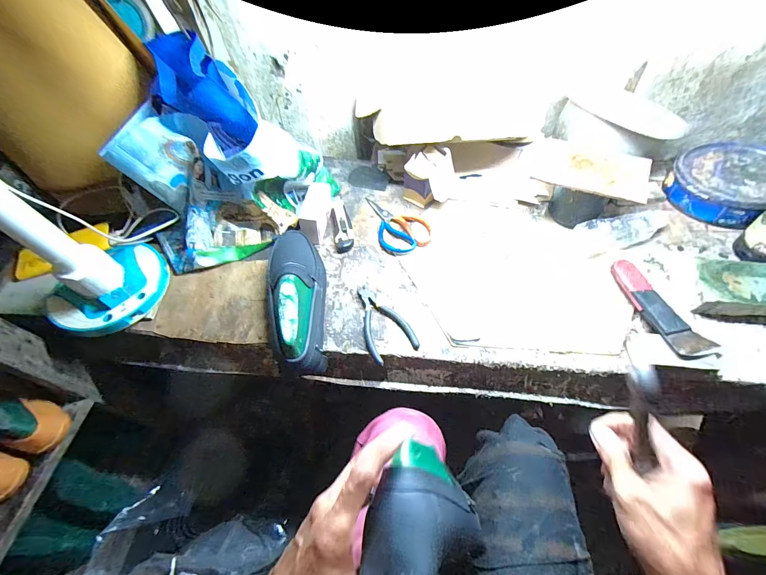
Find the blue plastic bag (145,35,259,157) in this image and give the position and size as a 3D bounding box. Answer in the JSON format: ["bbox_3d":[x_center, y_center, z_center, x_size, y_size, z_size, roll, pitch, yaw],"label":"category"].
[{"bbox_3d":[-0.307,-0.328,0.539,0.120,0.087,0.216,-39,75,-22],"label":"blue plastic bag"}]

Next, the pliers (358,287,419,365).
[{"bbox_3d":[-0.009,0.055,0.542,0.072,0.014,0.141,-24,59,-14],"label":"pliers"}]

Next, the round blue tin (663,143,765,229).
[{"bbox_3d":[0.664,-0.204,0.632,0.186,0.067,0.175,-1,56,2],"label":"round blue tin"}]

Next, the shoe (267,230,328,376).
[{"bbox_3d":[-0.137,0.003,0.531,0.094,0.099,0.269,-16,57,-9],"label":"shoe"}]

